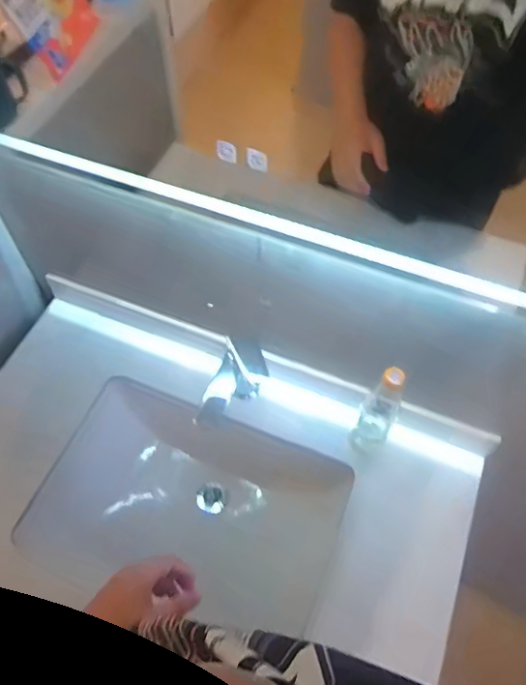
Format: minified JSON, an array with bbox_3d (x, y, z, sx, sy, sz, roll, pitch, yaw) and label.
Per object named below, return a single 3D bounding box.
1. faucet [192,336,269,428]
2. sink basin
[{"bbox_3d":[-0.037,0.091,0.852,0.074,0.167,0.132,17,61,13],"label":"faucet"},{"bbox_3d":[-0.113,0.286,0.903,0.459,0.155,0.306,19,61,15],"label":"sink basin"}]

